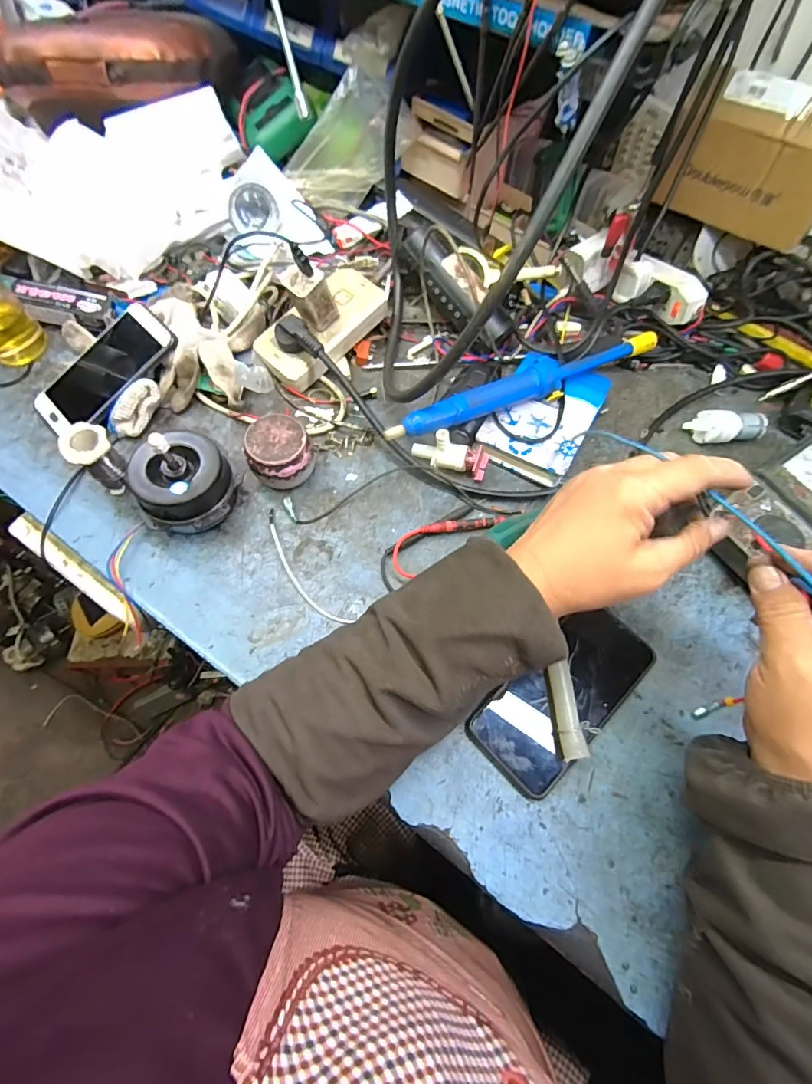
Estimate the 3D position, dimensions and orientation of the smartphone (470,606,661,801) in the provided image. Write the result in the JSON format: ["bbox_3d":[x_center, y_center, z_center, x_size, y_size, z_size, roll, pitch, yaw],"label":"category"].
[{"bbox_3d":[0.133,0.123,0.390,0.165,0.013,0.075,-39,72,-20],"label":"smartphone"}]

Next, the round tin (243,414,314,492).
[{"bbox_3d":[-0.120,-0.082,0.455,0.061,0.055,0.061,1,64,-3],"label":"round tin"}]

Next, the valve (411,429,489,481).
[{"bbox_3d":[0.045,-0.090,0.468,0.076,0.033,0.028,12,64,3],"label":"valve"}]

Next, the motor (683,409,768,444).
[{"bbox_3d":[0.349,-0.125,0.511,0.074,0.027,0.037,-10,65,-8],"label":"motor"}]

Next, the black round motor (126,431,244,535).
[{"bbox_3d":[-0.198,-0.050,0.425,0.090,0.075,0.079,-39,72,-20],"label":"black round motor"}]

